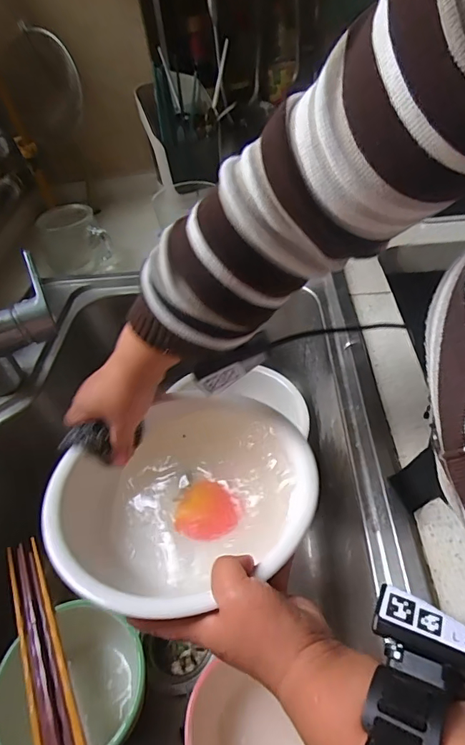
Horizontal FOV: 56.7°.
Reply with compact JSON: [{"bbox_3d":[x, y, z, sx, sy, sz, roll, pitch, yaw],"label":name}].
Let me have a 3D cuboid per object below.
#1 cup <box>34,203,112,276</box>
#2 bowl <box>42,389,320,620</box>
[{"bbox_3d":[-0.234,-0.191,0.637,0.083,0.080,0.079,-4,45,4],"label":"cup"},{"bbox_3d":[-0.038,0.102,0.372,0.212,0.069,0.201,-37,52,-26],"label":"bowl"}]

